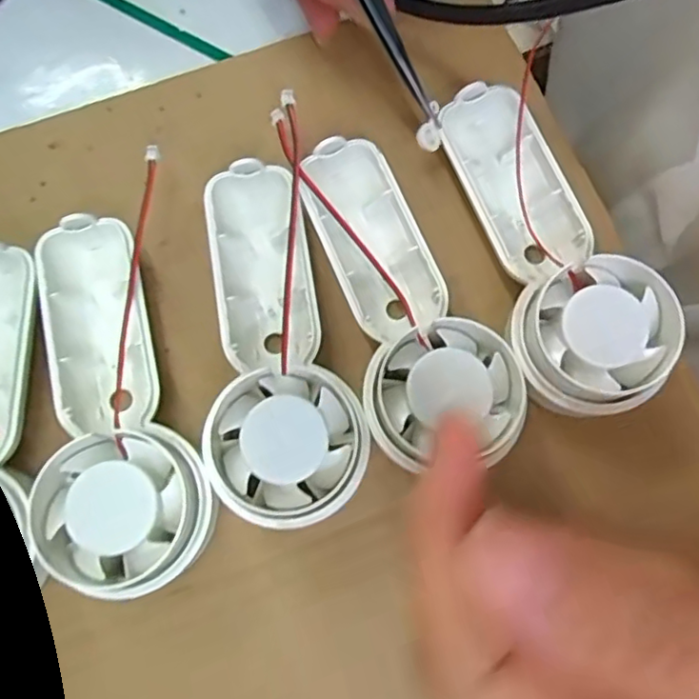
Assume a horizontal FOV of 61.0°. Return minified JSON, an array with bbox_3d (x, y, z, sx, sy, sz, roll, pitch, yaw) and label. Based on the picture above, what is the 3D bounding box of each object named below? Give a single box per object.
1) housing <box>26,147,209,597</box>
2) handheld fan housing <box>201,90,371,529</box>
[{"bbox_3d":[-0.071,0.007,0.178,0.043,0.025,0.121,-12,76,-4],"label":"housing"},{"bbox_3d":[-0.023,-0.010,0.184,0.043,0.025,0.121,-7,76,-3],"label":"handheld fan housing"}]

